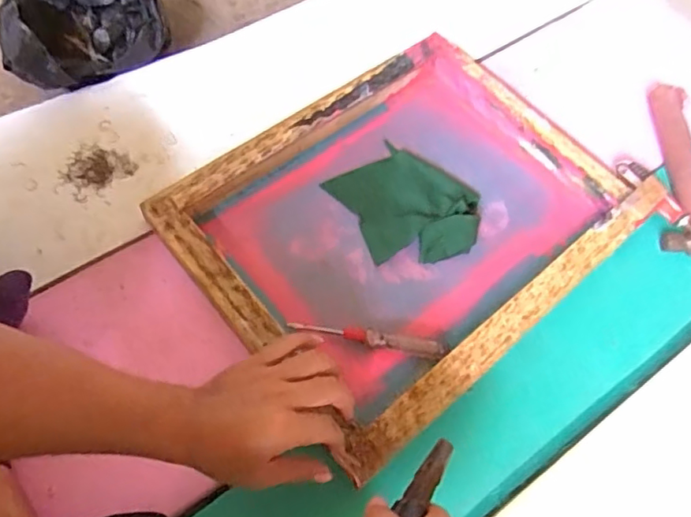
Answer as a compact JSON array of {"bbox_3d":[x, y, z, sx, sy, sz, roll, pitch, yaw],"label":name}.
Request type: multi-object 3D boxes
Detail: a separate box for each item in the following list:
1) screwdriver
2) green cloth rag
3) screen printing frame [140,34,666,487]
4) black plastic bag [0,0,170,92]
[{"bbox_3d":[0.021,0.084,0.587,0.159,0.022,0.018,8,63,1],"label":"screwdriver"},{"bbox_3d":[0.075,-0.065,0.668,0.141,0.021,0.161,-31,68,-17],"label":"green cloth rag"},{"bbox_3d":[0.065,-0.042,0.647,0.448,0.060,0.365,-37,70,-19],"label":"screen printing frame"},{"bbox_3d":[-0.338,-0.296,0.727,0.198,0.098,0.112,-17,65,-11],"label":"black plastic bag"}]

